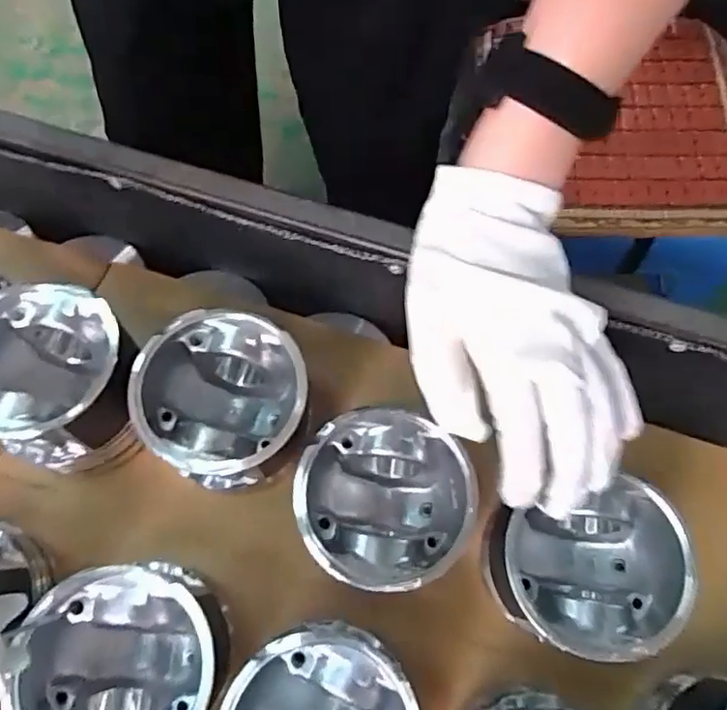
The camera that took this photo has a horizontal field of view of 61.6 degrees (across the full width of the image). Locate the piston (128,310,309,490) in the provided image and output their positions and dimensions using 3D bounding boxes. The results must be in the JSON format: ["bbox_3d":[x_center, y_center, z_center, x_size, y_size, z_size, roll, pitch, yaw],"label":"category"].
[{"bbox_3d":[-0.093,0.033,0.425,0.105,0.079,0.110,-35,75,-11],"label":"piston"}]

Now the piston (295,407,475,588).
[{"bbox_3d":[0.013,0.102,0.421,0.108,0.100,0.103,0,71,0],"label":"piston"}]

